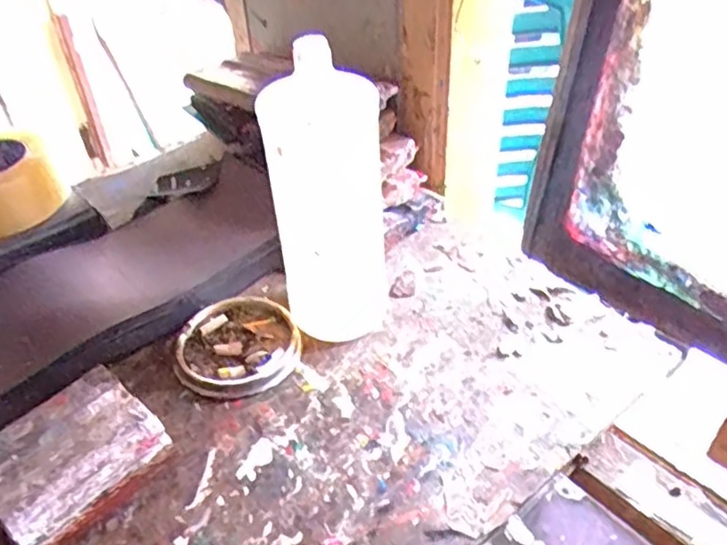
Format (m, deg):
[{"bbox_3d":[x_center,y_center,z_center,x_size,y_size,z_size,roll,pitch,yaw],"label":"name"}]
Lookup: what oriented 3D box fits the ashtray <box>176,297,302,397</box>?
[{"bbox_3d":[-0.102,0.062,0.542,0.097,0.029,0.096,-16,42,-13],"label":"ashtray"}]

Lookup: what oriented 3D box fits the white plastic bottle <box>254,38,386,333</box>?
[{"bbox_3d":[-0.027,-0.045,0.508,0.086,0.232,0.058,-5,40,-2],"label":"white plastic bottle"}]

